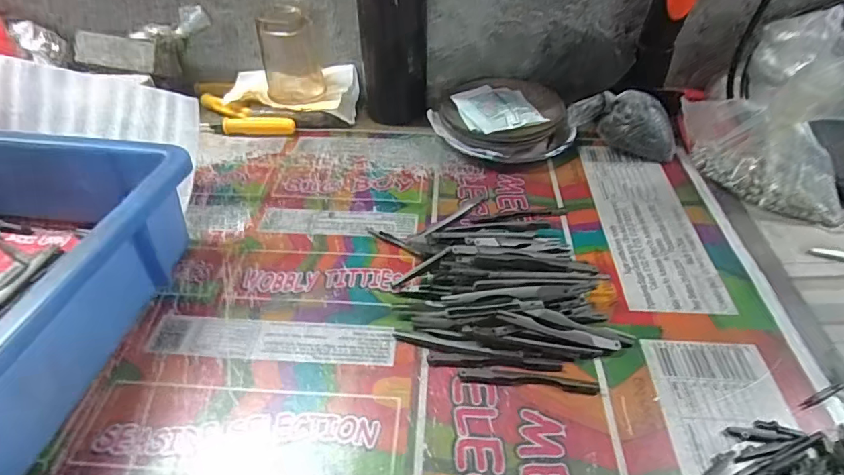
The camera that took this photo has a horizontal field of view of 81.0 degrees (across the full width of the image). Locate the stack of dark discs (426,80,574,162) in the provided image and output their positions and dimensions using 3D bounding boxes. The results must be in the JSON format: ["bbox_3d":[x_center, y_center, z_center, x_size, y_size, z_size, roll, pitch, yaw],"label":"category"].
[{"bbox_3d":[0.075,-0.119,0.487,0.128,0.029,0.120,-5,46,-8],"label":"stack of dark discs"}]

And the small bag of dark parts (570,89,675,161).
[{"bbox_3d":[0.188,-0.107,0.461,0.097,0.049,0.034,30,47,27],"label":"small bag of dark parts"}]

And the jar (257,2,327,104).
[{"bbox_3d":[-0.134,-0.186,0.503,0.056,0.081,0.056,-10,42,-15],"label":"jar"}]

